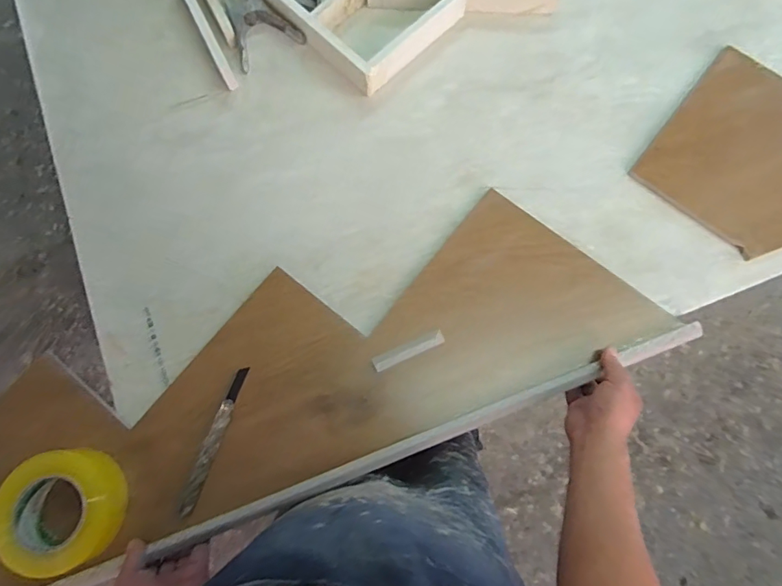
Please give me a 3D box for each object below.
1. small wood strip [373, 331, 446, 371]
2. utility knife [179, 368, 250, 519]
[{"bbox_3d":[0.023,0.075,0.620,0.098,0.008,0.019,-24,76,-5],"label":"small wood strip"},{"bbox_3d":[-0.221,0.182,0.584,0.016,0.011,0.184,17,76,6],"label":"utility knife"}]

